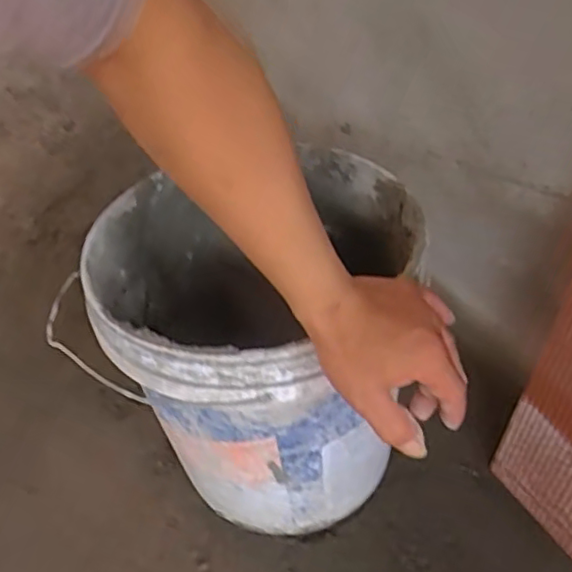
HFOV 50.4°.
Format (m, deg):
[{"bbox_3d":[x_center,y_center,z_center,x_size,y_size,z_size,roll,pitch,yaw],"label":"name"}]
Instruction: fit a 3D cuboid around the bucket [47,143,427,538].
[{"bbox_3d":[-0.024,0.065,0.659,0.297,0.320,0.292,-4,43,4],"label":"bucket"}]

